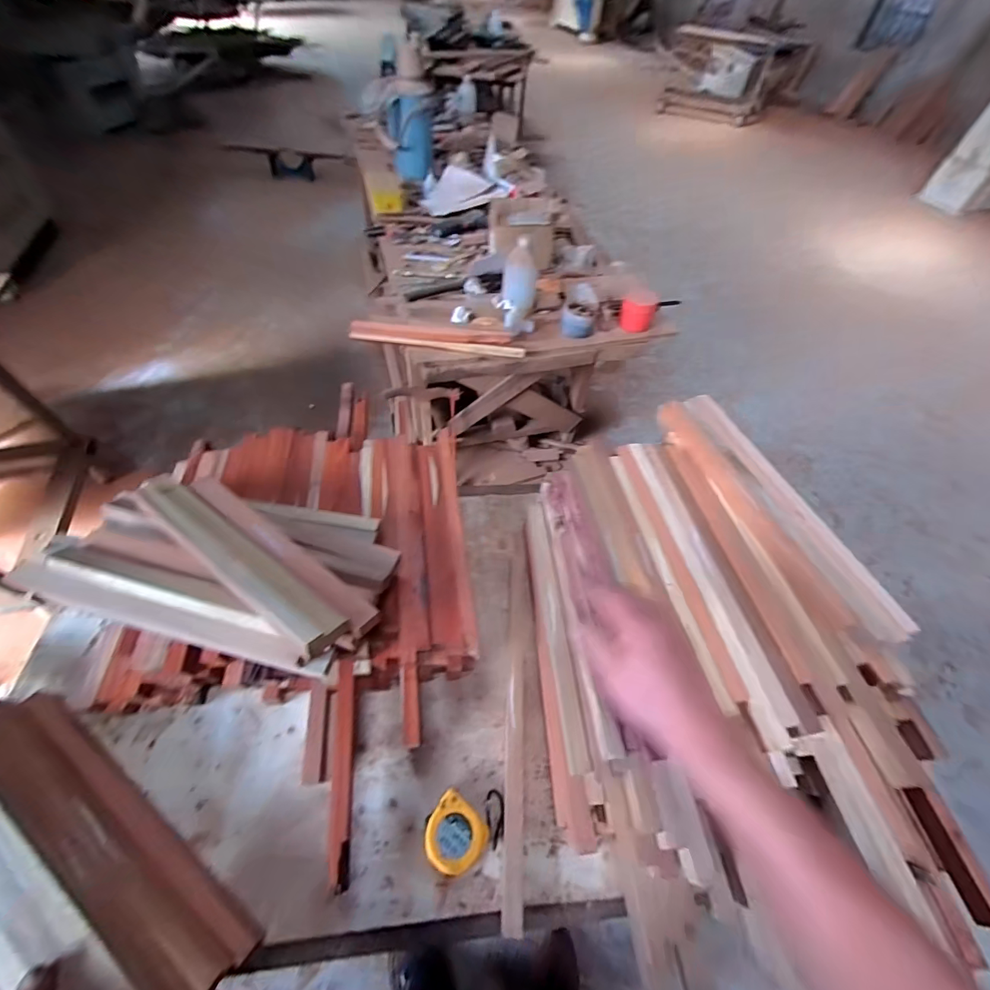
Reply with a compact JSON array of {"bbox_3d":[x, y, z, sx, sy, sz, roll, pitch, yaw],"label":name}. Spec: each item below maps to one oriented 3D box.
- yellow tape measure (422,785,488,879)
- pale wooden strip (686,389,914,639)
[{"bbox_3d":[-0.049,0.399,0.498,0.067,0.031,0.064,35,59,20],"label":"yellow tape measure"},{"bbox_3d":[0.405,-0.002,0.611,0.057,0.021,0.432,-11,55,-12],"label":"pale wooden strip"}]

